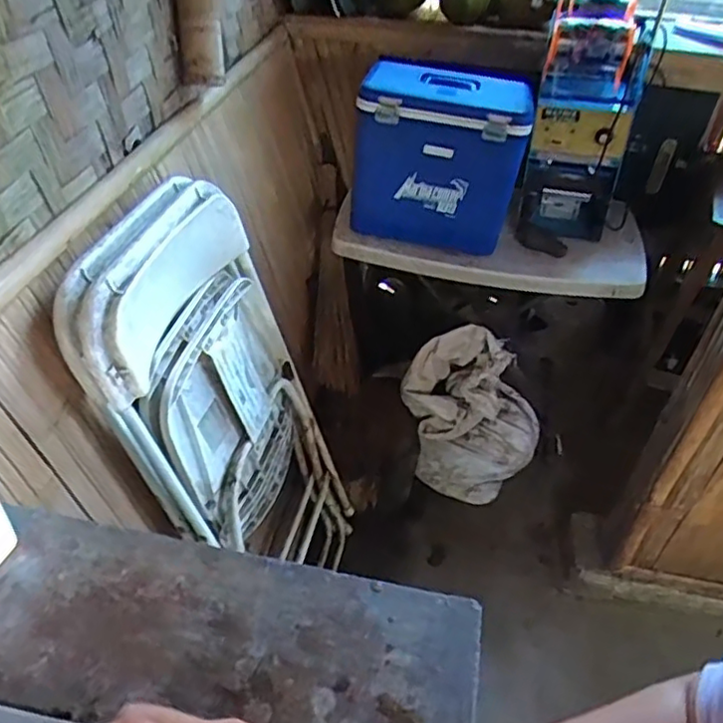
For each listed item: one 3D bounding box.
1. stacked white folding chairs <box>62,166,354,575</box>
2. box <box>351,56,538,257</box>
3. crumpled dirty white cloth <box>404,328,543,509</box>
[{"bbox_3d":[-0.216,0.146,1.193,0.110,0.902,0.437,-3,39,19],"label":"stacked white folding chairs"},{"bbox_3d":[0.177,-0.463,1.459,0.358,0.328,0.221,13,42,10],"label":"box"},{"bbox_3d":[0.288,0.125,1.680,0.340,0.466,0.117,-11,25,2],"label":"crumpled dirty white cloth"}]

